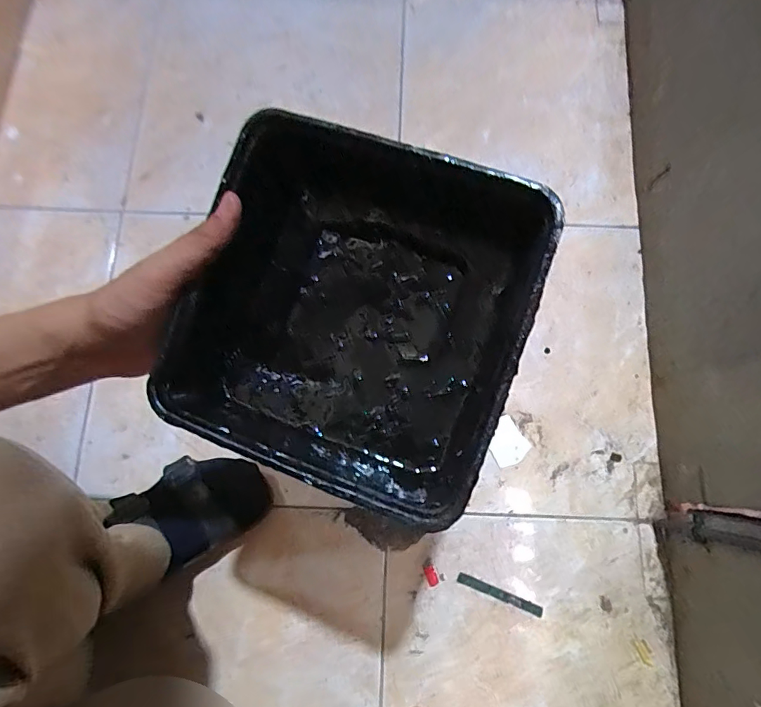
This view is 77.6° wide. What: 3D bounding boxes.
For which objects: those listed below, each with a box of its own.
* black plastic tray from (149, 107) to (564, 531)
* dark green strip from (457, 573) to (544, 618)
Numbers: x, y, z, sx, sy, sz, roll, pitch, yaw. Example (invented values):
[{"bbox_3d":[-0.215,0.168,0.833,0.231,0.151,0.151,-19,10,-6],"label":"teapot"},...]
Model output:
[{"bbox_3d":[-0.018,-0.021,0.294,0.195,0.093,0.196,21,78,5],"label":"black plastic tray"},{"bbox_3d":[0.143,0.289,0.568,0.105,0.005,0.012,21,78,4],"label":"dark green strip"}]

